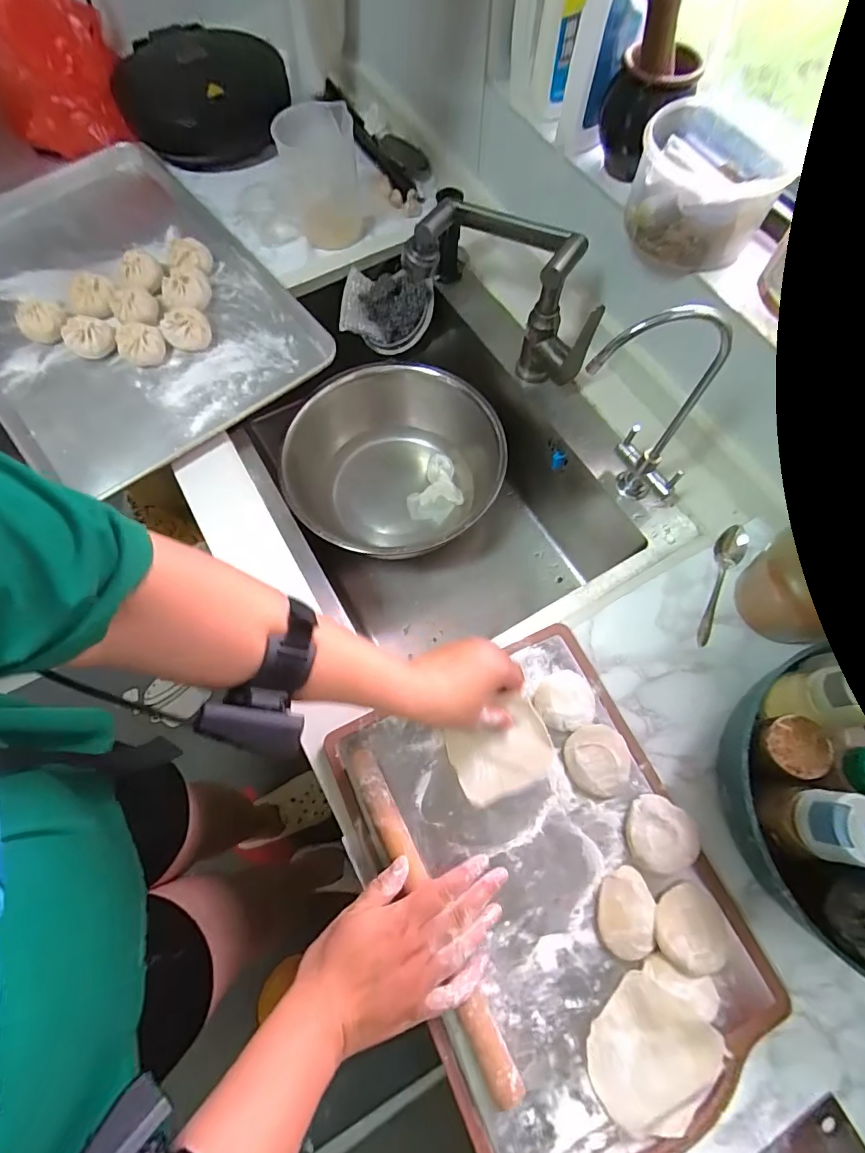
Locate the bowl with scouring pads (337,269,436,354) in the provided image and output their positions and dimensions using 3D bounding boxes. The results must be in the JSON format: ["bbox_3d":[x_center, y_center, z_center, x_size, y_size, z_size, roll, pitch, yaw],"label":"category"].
[{"bbox_3d":[-0.071,-0.403,0.756,0.133,0.029,0.109,14,109,-5],"label":"bowl with scouring pads"}]

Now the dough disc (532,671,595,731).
[{"bbox_3d":[0.135,0.127,0.504,0.060,0.015,0.055,0,69,0],"label":"dough disc"}]

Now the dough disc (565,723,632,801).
[{"bbox_3d":[0.161,0.179,0.485,0.059,0.015,0.065,23,71,9],"label":"dough disc"}]

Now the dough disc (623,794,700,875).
[{"bbox_3d":[0.215,0.240,0.456,0.062,0.011,0.060,0,69,0],"label":"dough disc"}]

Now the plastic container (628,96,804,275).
[{"bbox_3d":[0.278,-0.406,0.513,0.132,0.080,0.149,22,71,8],"label":"plastic container"}]

